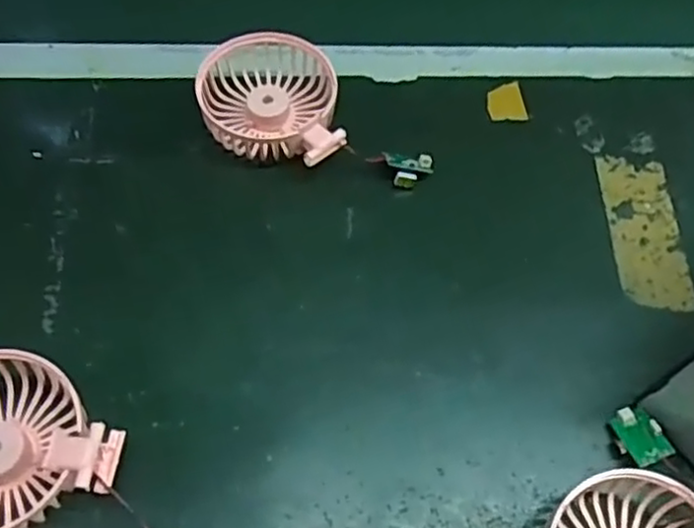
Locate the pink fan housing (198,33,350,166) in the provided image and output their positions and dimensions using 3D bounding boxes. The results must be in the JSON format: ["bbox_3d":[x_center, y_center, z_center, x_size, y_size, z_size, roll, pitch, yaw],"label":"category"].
[{"bbox_3d":[-0.051,-0.106,0.453,0.085,0.046,0.102,-6,60,-7],"label":"pink fan housing"}]

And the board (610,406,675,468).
[{"bbox_3d":[0.153,0.090,0.362,0.022,0.004,0.031,-24,46,10],"label":"board"}]

